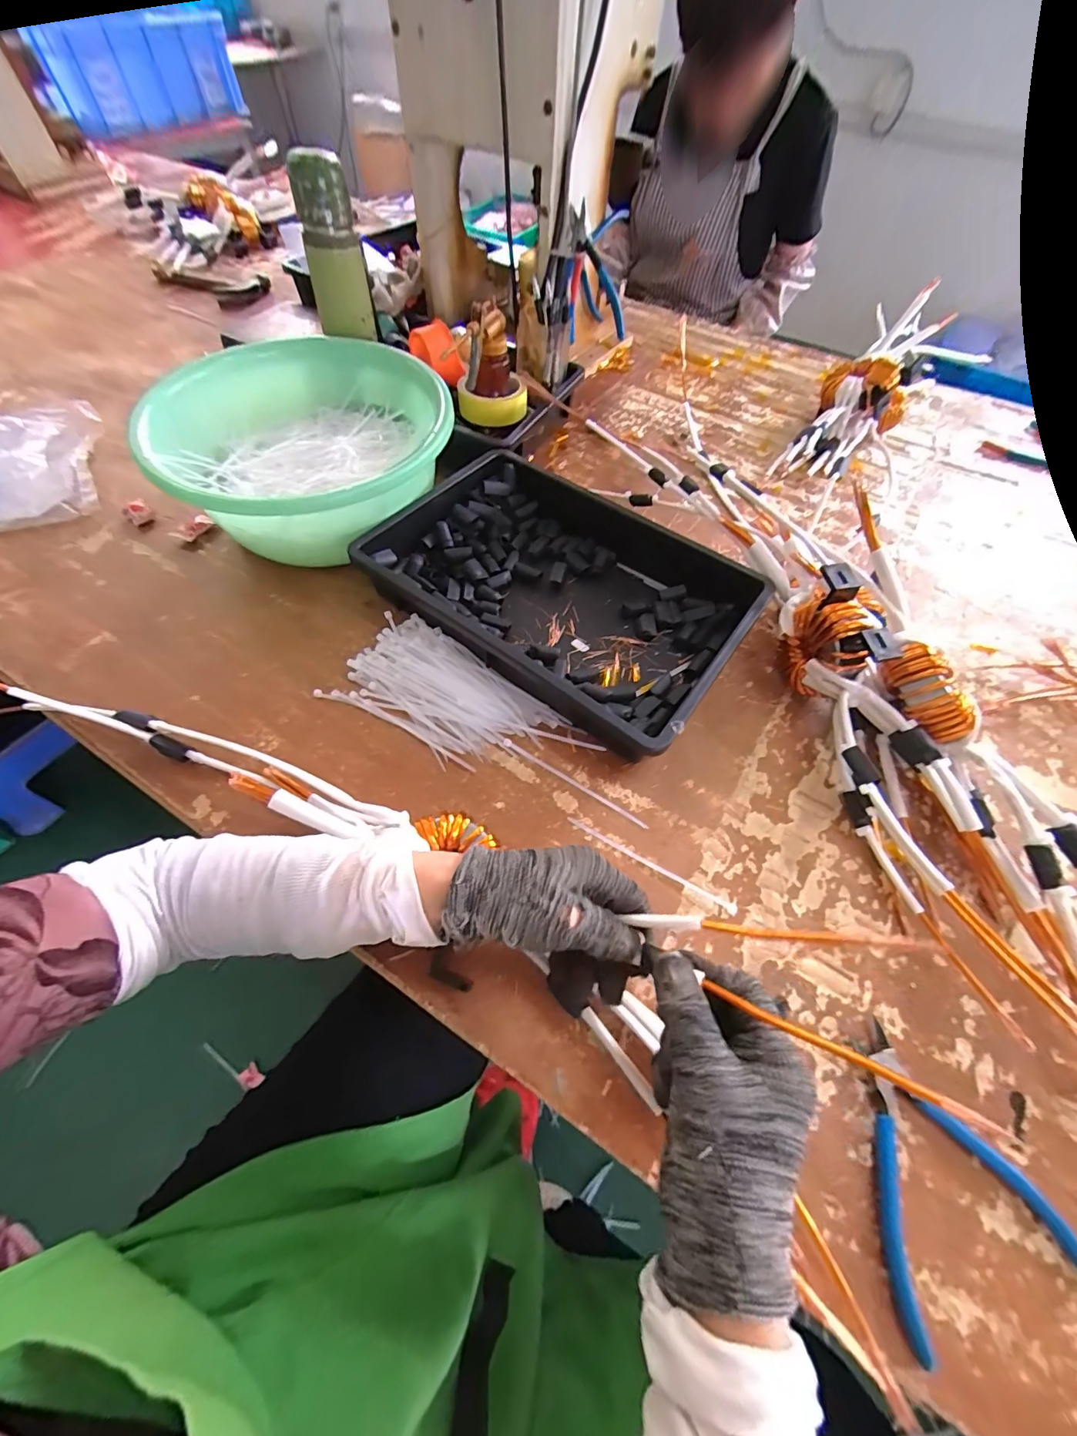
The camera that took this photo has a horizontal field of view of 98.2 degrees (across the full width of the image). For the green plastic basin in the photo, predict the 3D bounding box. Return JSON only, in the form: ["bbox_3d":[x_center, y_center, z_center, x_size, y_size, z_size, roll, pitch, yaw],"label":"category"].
[{"bbox_3d":[-0.249,-0.295,0.538,0.292,0.126,0.312,1,59,-1],"label":"green plastic basin"}]

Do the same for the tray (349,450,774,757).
[{"bbox_3d":[0.025,-0.139,0.495,0.367,0.065,0.253,34,64,17],"label":"tray"}]

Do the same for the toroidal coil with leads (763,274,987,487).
[{"bbox_3d":[0.473,-0.452,0.682,0.133,0.095,0.349,42,85,20],"label":"toroidal coil with leads"}]

